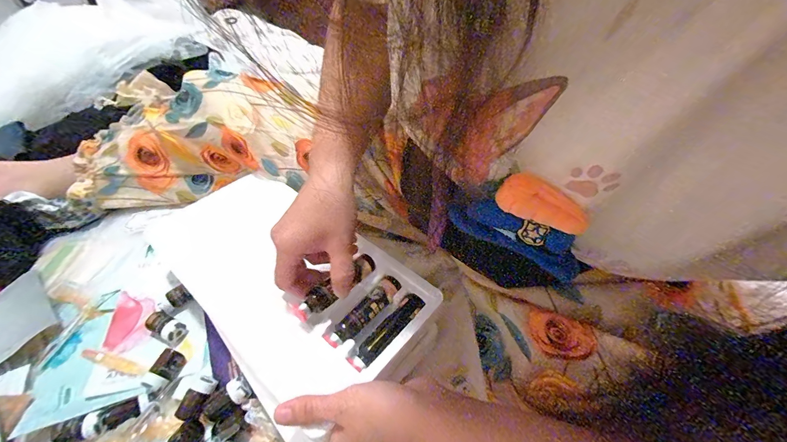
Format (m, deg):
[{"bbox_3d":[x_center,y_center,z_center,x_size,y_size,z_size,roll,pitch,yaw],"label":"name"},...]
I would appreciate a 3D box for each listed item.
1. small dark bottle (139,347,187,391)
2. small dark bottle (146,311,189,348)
[{"bbox_3d":[-0.226,0.147,0.332,0.018,0.019,0.035,13,52,17],"label":"small dark bottle"},{"bbox_3d":[-0.244,0.115,0.358,0.037,0.019,0.023,18,53,21],"label":"small dark bottle"}]

